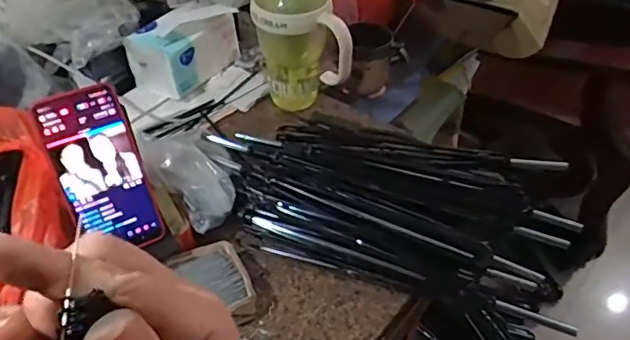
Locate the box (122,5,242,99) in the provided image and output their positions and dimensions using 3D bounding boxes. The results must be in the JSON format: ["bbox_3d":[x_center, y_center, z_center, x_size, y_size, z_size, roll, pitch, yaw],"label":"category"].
[{"bbox_3d":[-0.193,-0.187,0.829,0.088,0.096,0.149,23,48,24],"label":"box"}]

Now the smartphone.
[{"bbox_3d":[-0.205,0.003,0.542,0.077,0.160,0.006,-22,17,-22],"label":"smartphone"}]

